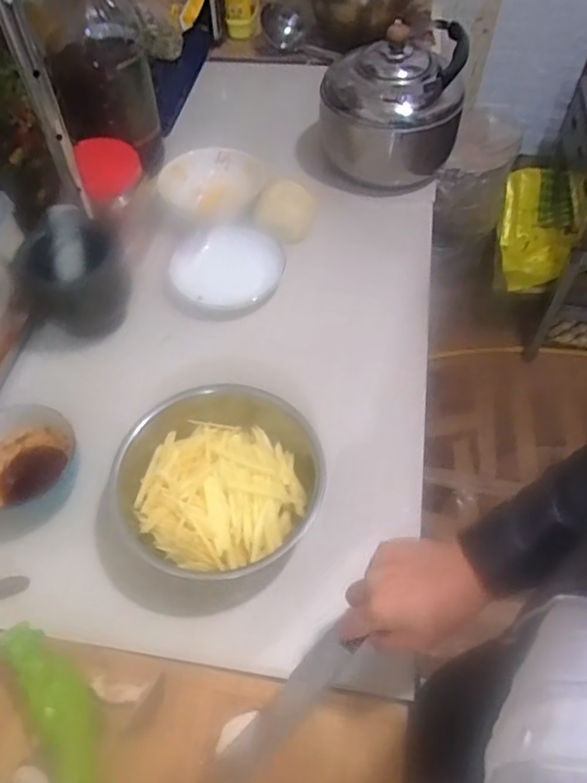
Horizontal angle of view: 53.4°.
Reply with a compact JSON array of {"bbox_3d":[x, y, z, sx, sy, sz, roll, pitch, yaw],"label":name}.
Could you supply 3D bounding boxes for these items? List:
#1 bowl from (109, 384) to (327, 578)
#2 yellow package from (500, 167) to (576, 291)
[{"bbox_3d":[-0.084,0.106,0.700,0.226,0.105,0.246,0,56,0],"label":"bowl"},{"bbox_3d":[0.718,-0.473,1.731,0.202,0.178,0.345,8,75,6],"label":"yellow package"}]

